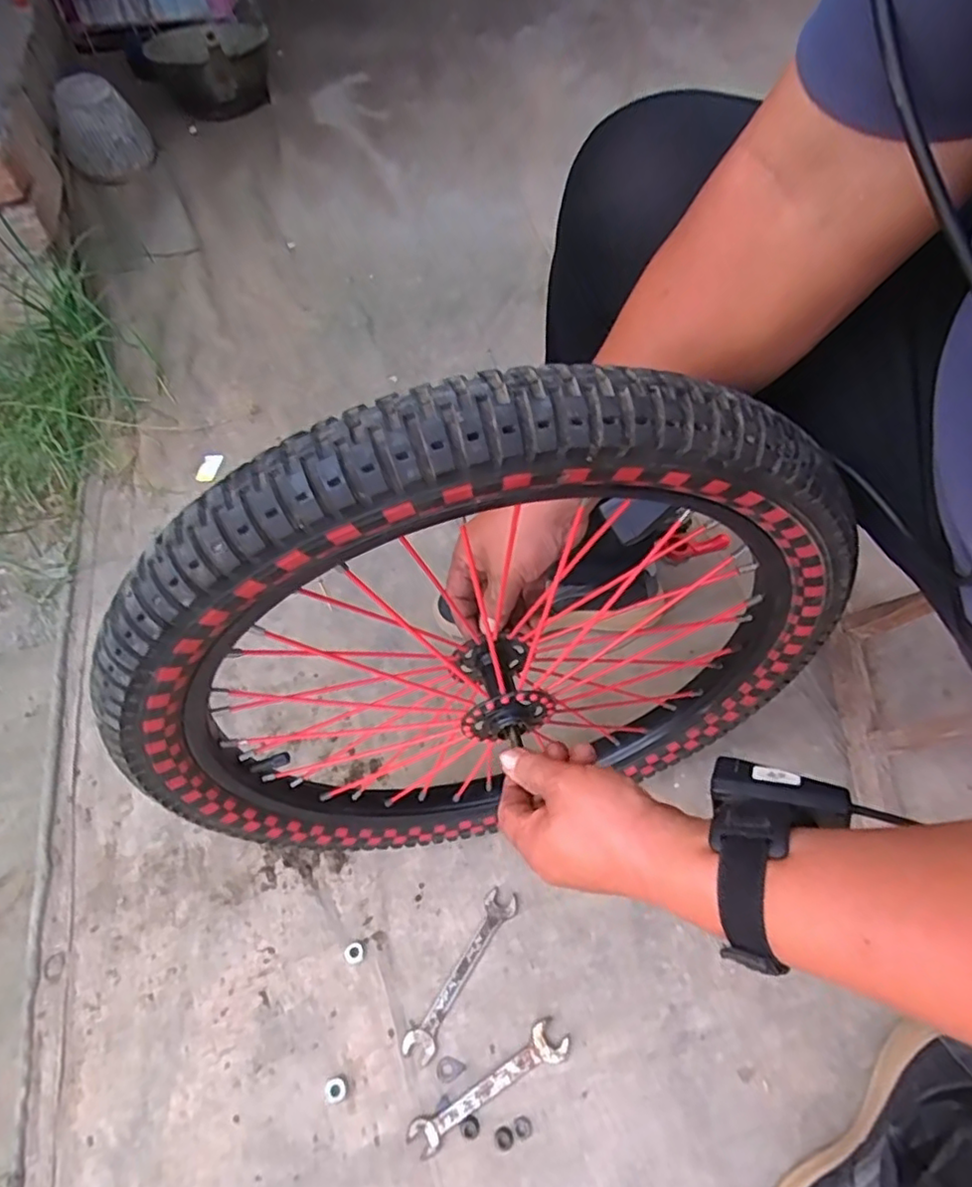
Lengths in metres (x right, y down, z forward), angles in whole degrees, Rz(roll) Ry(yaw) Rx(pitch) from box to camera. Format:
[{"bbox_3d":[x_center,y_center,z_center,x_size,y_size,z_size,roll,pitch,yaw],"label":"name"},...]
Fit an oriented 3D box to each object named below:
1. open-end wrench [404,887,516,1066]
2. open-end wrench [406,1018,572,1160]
[{"bbox_3d":[-0.022,0.352,0.575,0.029,0.005,0.153,25,62,27],"label":"open-end wrench"},{"bbox_3d":[0.003,0.422,0.529,0.148,0.005,0.031,-28,68,-12],"label":"open-end wrench"}]

